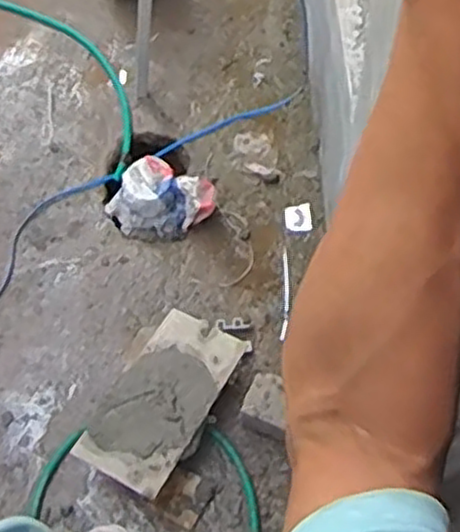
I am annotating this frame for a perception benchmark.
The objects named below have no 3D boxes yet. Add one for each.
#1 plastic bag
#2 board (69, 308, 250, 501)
[{"bbox_3d":[-0.175,-0.163,1.839,0.216,0.122,0.215,-34,66,-16],"label":"plastic bag"},{"bbox_3d":[-0.141,0.269,1.534,0.206,0.052,0.386,26,65,15],"label":"board"}]

